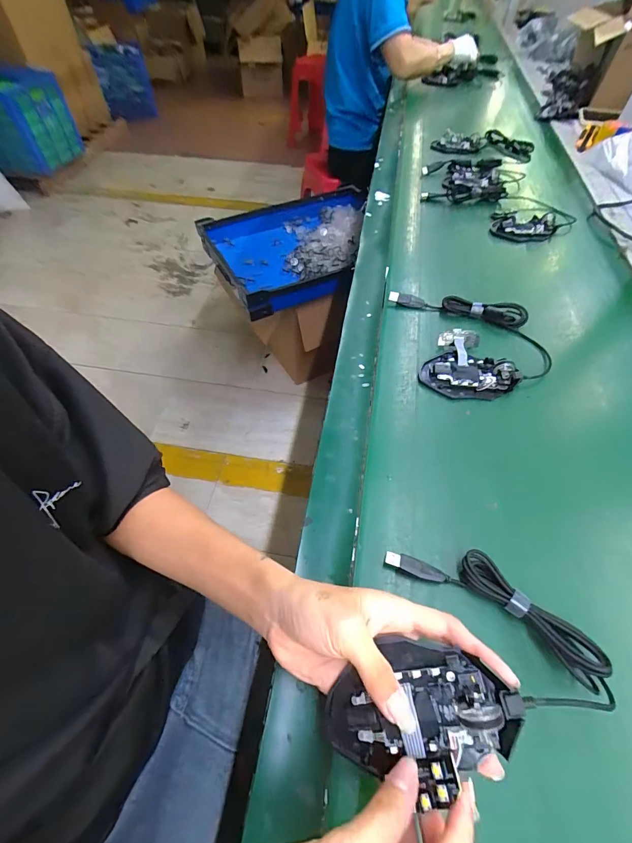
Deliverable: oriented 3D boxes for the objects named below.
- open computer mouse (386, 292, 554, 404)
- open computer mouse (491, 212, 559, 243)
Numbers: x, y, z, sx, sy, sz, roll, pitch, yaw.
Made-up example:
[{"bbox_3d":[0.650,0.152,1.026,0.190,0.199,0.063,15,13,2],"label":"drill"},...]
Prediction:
[{"bbox_3d":[0.214,-0.114,0.481,0.178,0.025,0.190,-5,56,-2],"label":"open computer mouse"},{"bbox_3d":[0.371,-0.343,0.645,0.109,0.033,0.063,17,58,12],"label":"open computer mouse"}]

